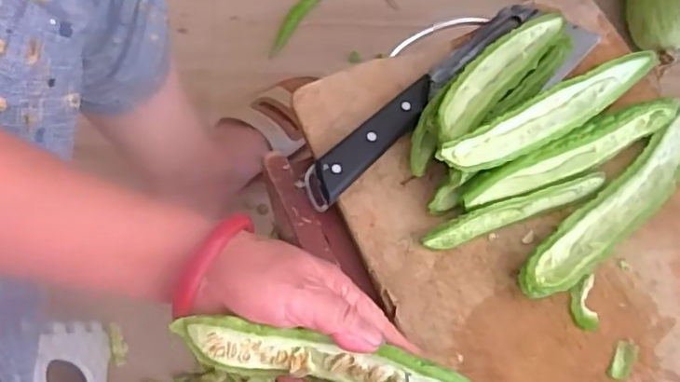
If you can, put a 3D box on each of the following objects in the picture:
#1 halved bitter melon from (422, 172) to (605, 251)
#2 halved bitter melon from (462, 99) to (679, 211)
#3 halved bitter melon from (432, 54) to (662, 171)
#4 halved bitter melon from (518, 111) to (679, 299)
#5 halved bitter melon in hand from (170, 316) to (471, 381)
[{"bbox_3d":[0.136,0.015,0.462,0.149,0.019,0.017,-19,71,-9],"label":"halved bitter melon"},{"bbox_3d":[0.181,-0.029,0.463,0.187,0.042,0.023,-24,72,-11],"label":"halved bitter melon"},{"bbox_3d":[0.155,-0.056,0.436,0.179,0.020,0.030,-25,72,-11],"label":"halved bitter melon"},{"bbox_3d":[0.219,0.012,0.466,0.210,0.017,0.039,-39,75,-15],"label":"halved bitter melon"},{"bbox_3d":[0.000,0.101,0.336,0.180,0.030,0.030,16,71,-8],"label":"halved bitter melon in hand"}]

